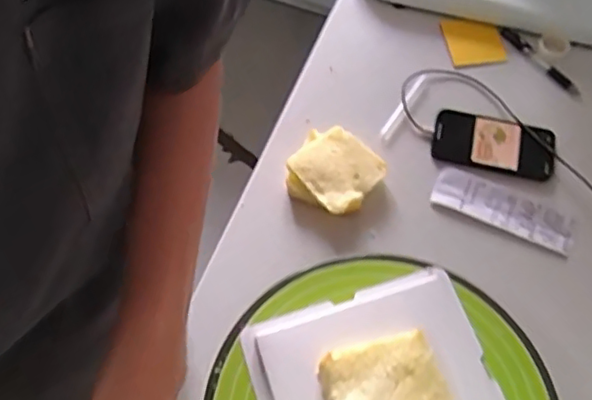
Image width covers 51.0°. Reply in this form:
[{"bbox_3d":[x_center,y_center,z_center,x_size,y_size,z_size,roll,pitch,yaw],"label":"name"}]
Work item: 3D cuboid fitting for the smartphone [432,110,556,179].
[{"bbox_3d":[0.243,-0.071,0.764,0.146,0.012,0.069,10,64,4],"label":"smartphone"}]

